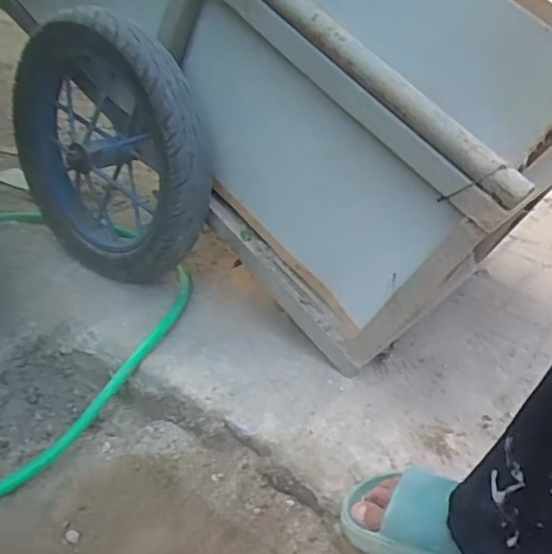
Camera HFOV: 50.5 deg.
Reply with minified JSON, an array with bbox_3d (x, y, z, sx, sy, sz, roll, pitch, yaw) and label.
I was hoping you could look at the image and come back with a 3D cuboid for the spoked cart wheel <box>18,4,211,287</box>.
[{"bbox_3d":[-0.312,-0.221,1.083,0.423,0.487,0.134,28,35,32],"label":"spoked cart wheel"}]

